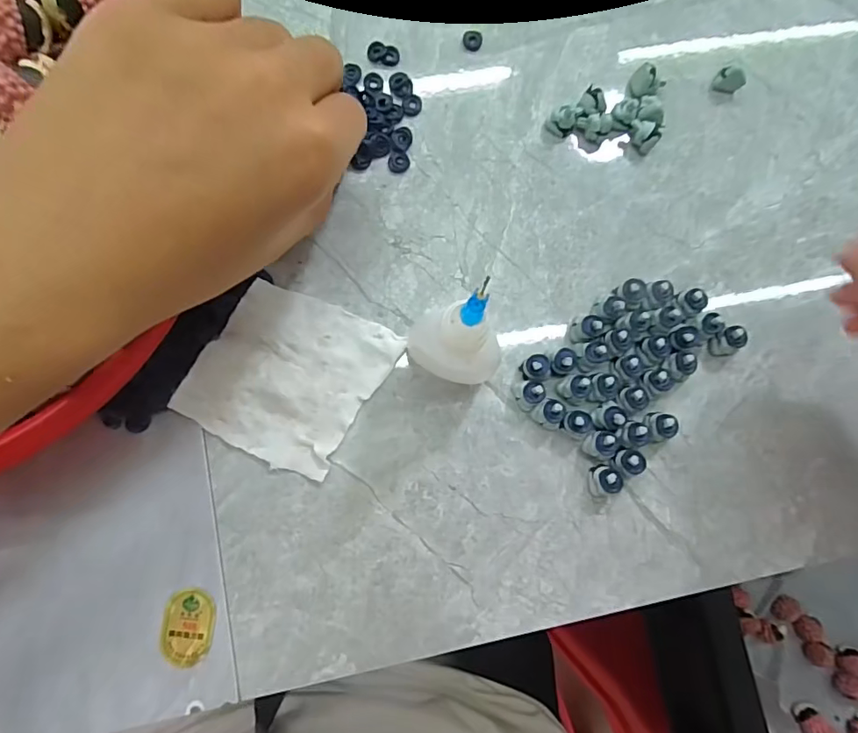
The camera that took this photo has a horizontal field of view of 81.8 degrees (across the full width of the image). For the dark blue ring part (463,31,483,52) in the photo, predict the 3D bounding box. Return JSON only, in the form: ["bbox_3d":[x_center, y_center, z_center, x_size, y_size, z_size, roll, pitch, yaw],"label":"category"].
[{"bbox_3d":[0.020,-0.150,0.227,0.009,0.004,0.008,8,81,-2],"label":"dark blue ring part"}]

